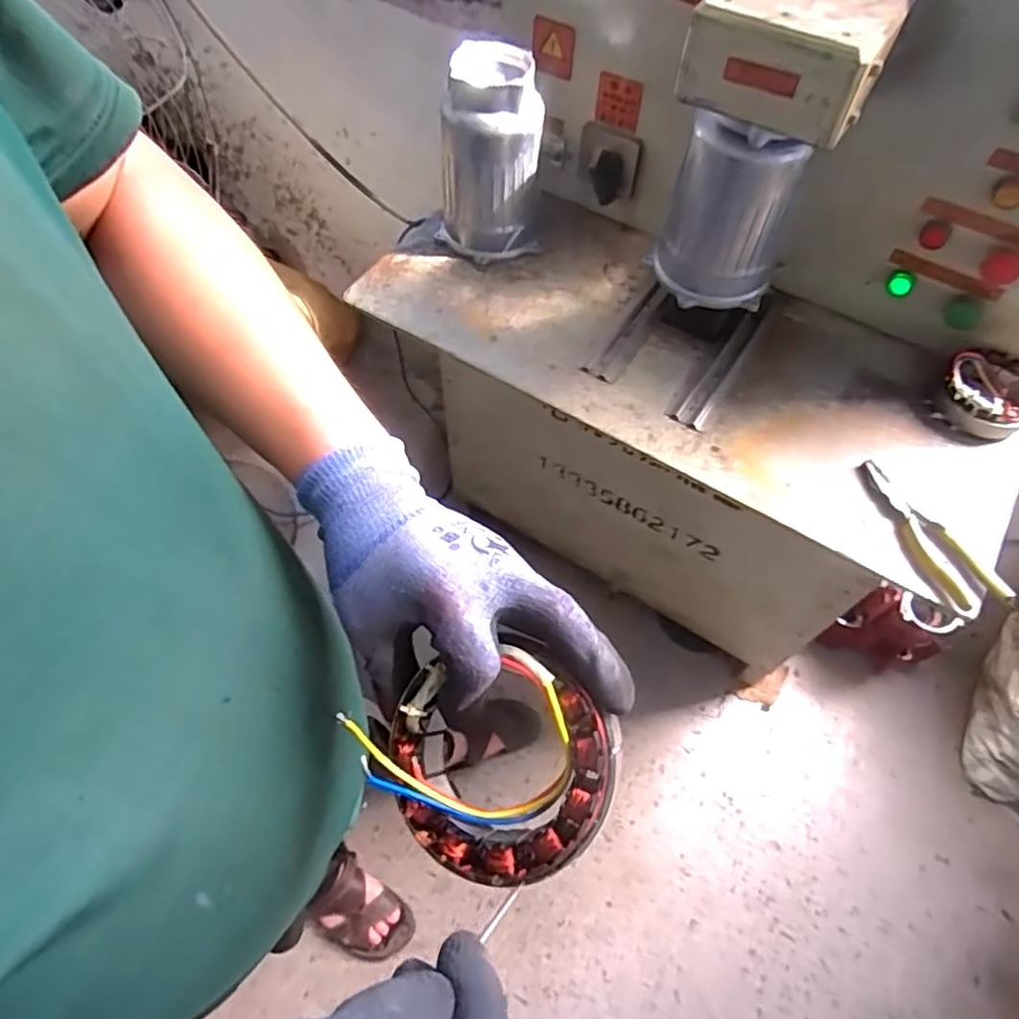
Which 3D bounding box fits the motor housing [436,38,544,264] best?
[{"bbox_3d":[-0.030,-0.466,0.879,0.141,0.224,0.128,-2,60,-1],"label":"motor housing"}]

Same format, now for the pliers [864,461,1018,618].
[{"bbox_3d":[0.459,0.026,0.718,0.061,0.018,0.198,-19,61,-11],"label":"pliers"}]

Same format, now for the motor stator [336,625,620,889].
[{"bbox_3d":[-0.008,0.123,0.325,0.110,0.026,0.112,-38,74,6],"label":"motor stator"}]

